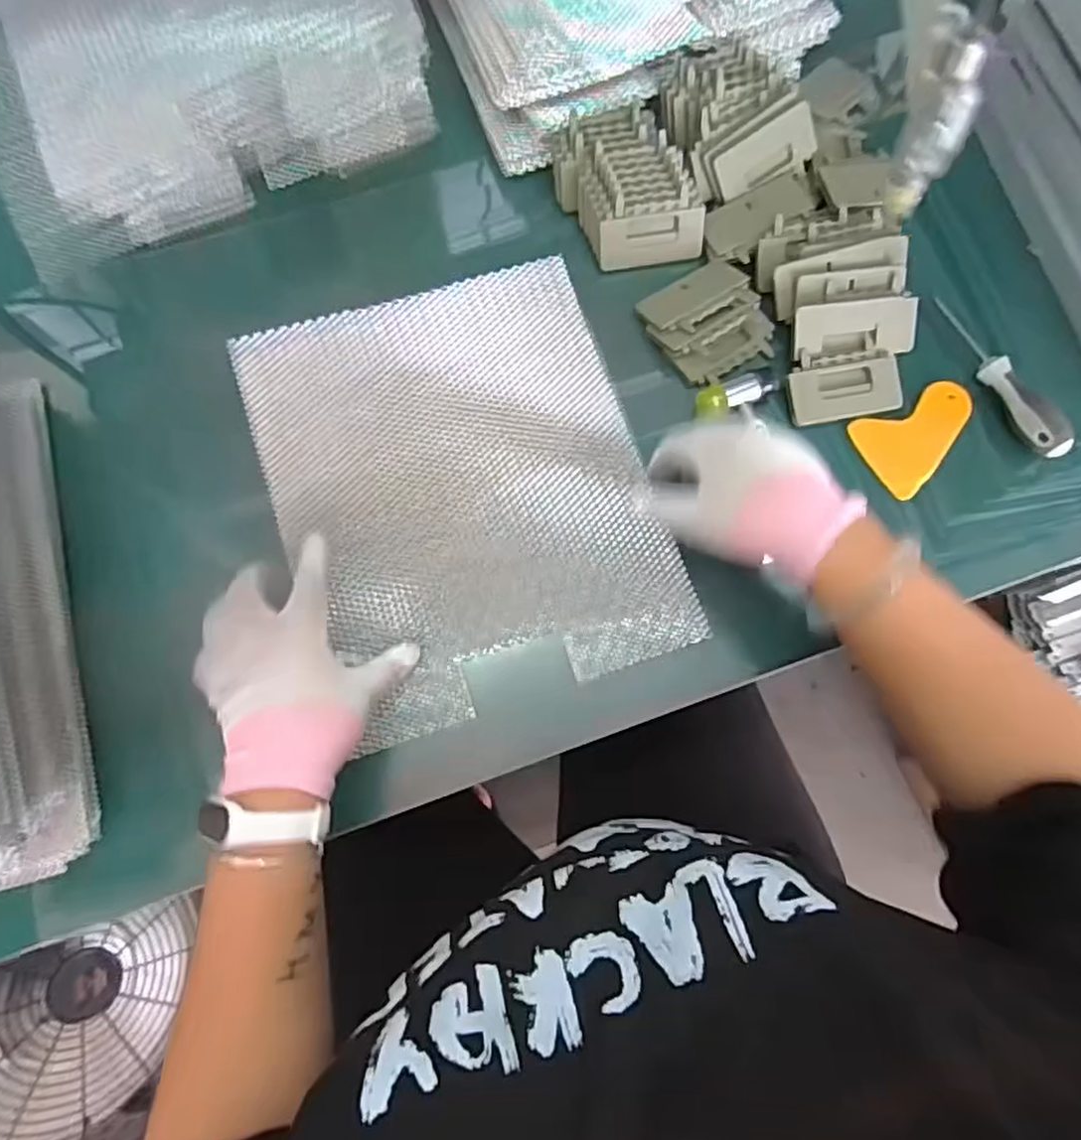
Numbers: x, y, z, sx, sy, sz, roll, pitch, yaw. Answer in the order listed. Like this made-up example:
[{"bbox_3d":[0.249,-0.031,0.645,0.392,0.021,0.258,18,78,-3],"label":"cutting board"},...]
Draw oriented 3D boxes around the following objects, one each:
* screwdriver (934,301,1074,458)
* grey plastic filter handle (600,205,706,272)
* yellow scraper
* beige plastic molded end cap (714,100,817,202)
[{"bbox_3d":[0.358,-0.149,0.526,0.019,0.029,0.141,-25,77,-6],"label":"screwdriver"},{"bbox_3d":[0.092,-0.272,0.561,0.086,0.040,0.004,-9,39,-3],"label":"grey plastic filter handle"},{"bbox_3d":[0.302,-0.105,0.533,0.102,0.009,0.069,-25,80,-5],"label":"yellow scraper"},{"bbox_3d":[0.186,-0.343,0.561,0.079,0.040,0.004,-24,30,23],"label":"beige plastic molded end cap"}]

